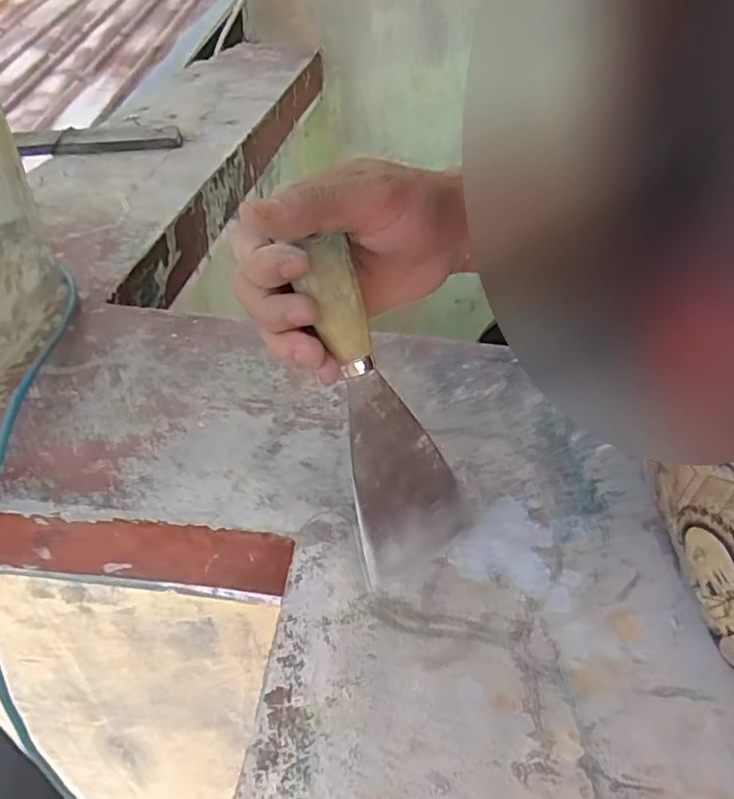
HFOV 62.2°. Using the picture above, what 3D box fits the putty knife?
[{"bbox_3d":[0.006,0.009,0.297,0.020,0.171,0.057,8,34,45],"label":"putty knife"}]

